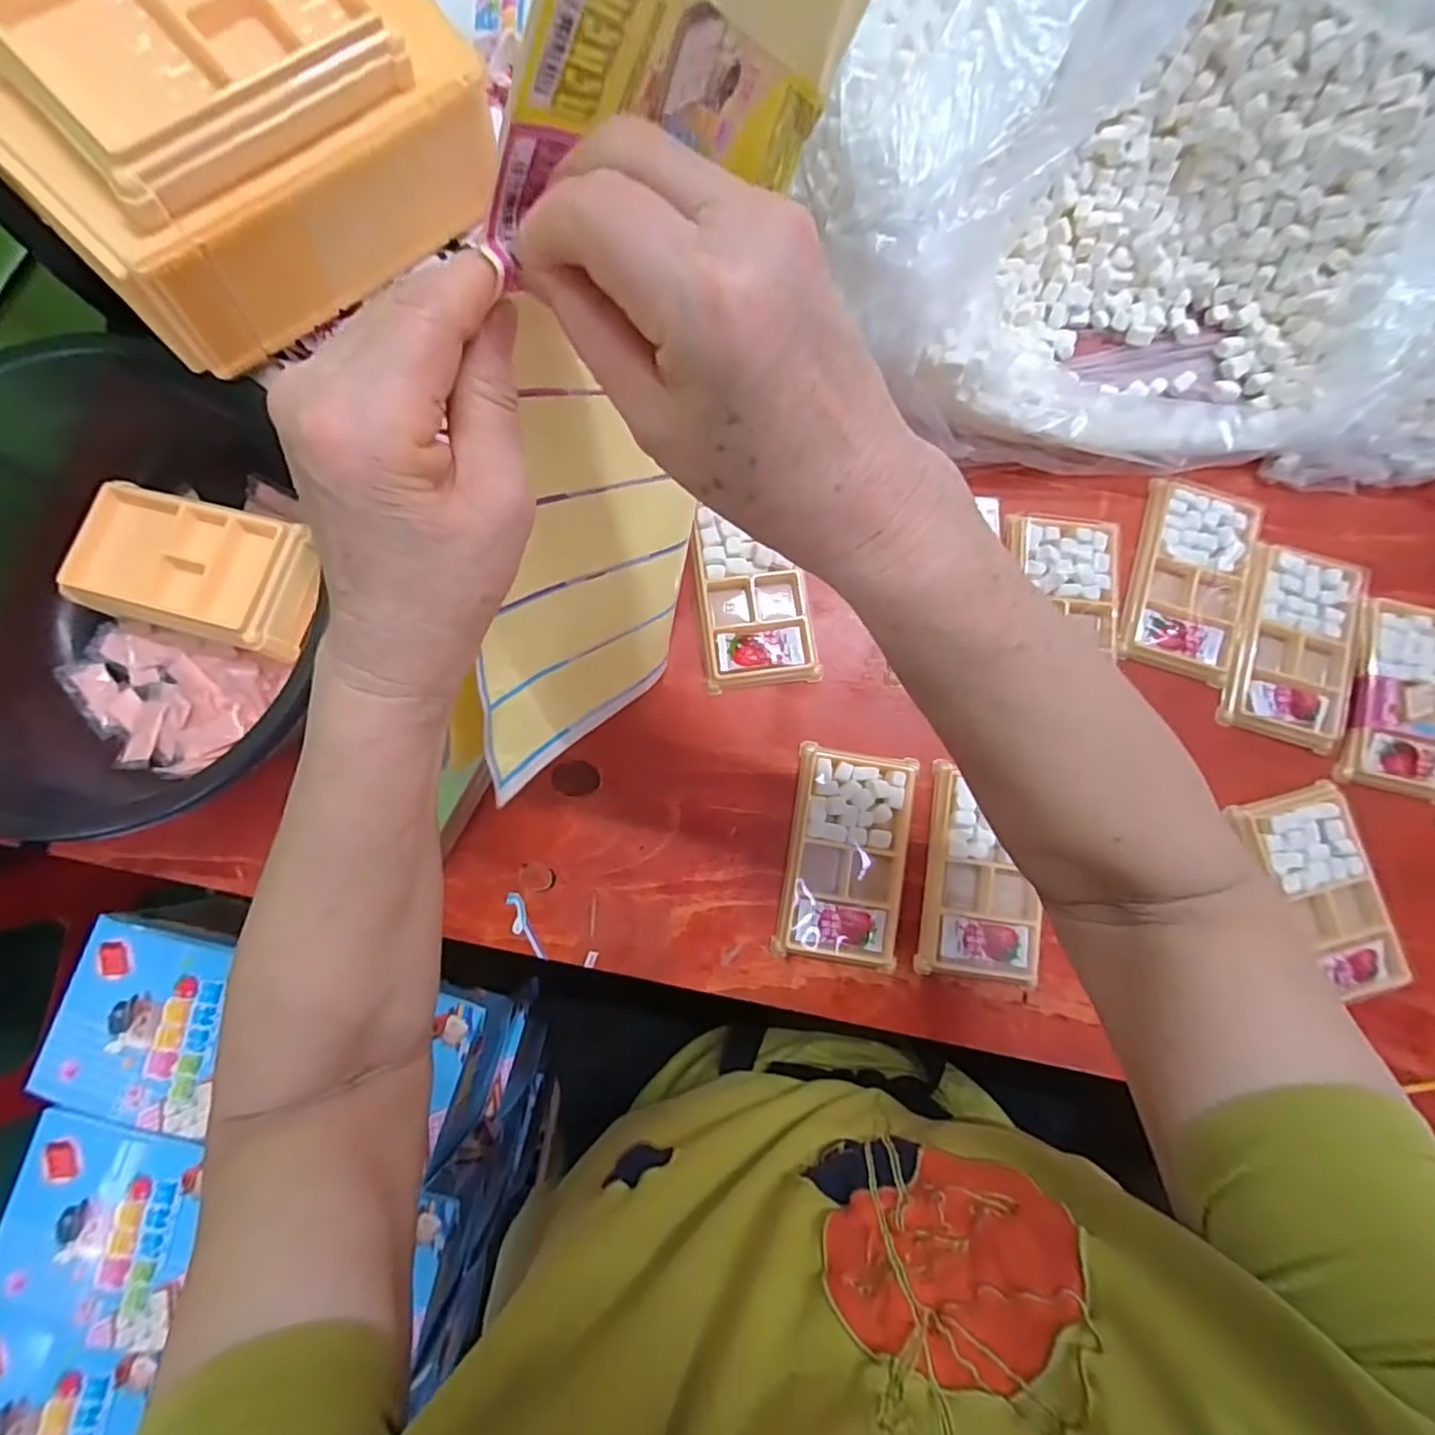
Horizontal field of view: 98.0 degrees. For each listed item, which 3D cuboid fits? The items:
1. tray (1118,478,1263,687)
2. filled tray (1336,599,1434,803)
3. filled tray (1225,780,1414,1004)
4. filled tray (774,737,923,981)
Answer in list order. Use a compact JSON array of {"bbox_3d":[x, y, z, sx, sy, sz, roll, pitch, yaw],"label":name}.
[{"bbox_3d":[0.336,-0.098,0.441,0.073,0.015,0.133,17,83,0],"label":"tray"},{"bbox_3d":[0.488,-0.015,0.432,0.084,0.016,0.133,17,83,0],"label":"filled tray"},{"bbox_3d":[0.406,0.118,0.416,0.074,0.016,0.135,-17,84,-4],"label":"filled tray"},{"bbox_3d":[0.086,0.091,0.410,0.076,0.013,0.136,10,83,-1],"label":"filled tray"}]

